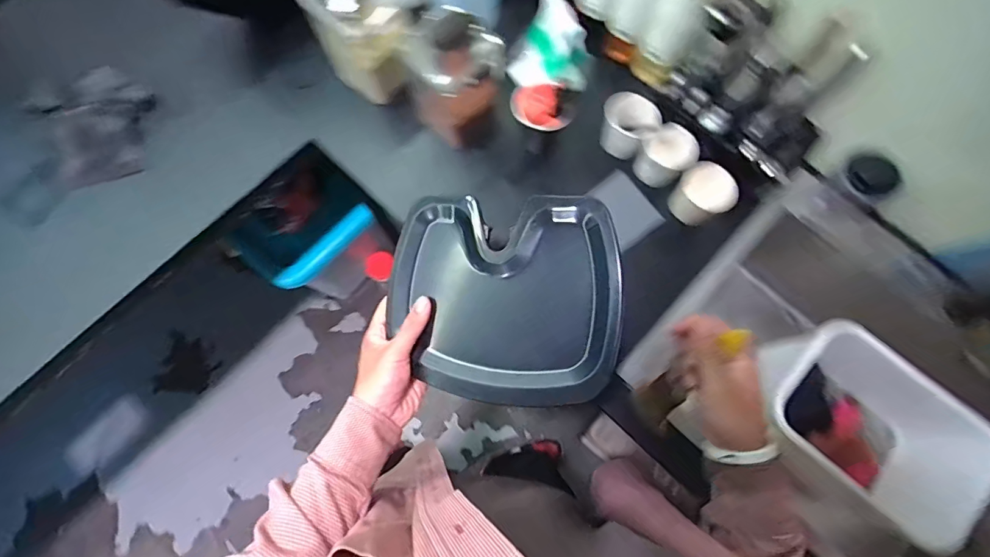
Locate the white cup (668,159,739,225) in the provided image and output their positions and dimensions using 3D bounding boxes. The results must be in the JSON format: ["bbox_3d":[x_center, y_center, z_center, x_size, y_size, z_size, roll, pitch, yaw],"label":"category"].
[{"bbox_3d":[0.309,-0.124,0.662,0.062,0.086,0.075,-32,79,-8],"label":"white cup"}]

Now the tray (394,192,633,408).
[{"bbox_3d":[0.004,0.021,0.443,0.237,0.022,0.198,2,90,23],"label":"tray"}]

